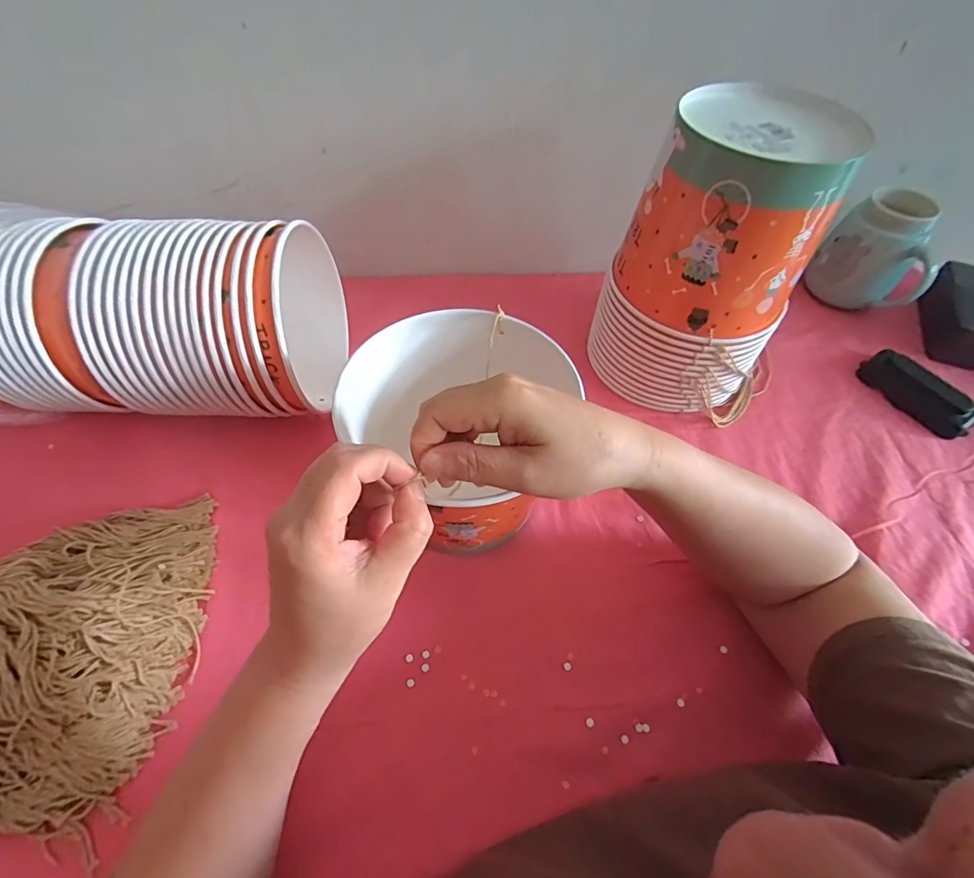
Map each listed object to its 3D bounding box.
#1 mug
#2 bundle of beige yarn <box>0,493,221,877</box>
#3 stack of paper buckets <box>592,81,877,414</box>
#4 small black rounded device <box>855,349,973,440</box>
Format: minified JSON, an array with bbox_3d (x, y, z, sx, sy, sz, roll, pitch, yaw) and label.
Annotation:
[{"bbox_3d":[0.452,-0.214,0.515,0.090,0.108,0.111,-39,65,-23],"label":"mug"},{"bbox_3d":[-0.380,0.150,0.287,0.342,0.059,0.213,-6,57,-5],"label":"bundle of beige yarn"},{"bbox_3d":[0.199,-0.148,0.398,0.138,0.226,0.144,-39,65,-23],"label":"stack of paper buckets"},{"bbox_3d":[0.443,-0.050,0.464,0.046,0.025,0.106,-29,62,-19],"label":"small black rounded device"}]

